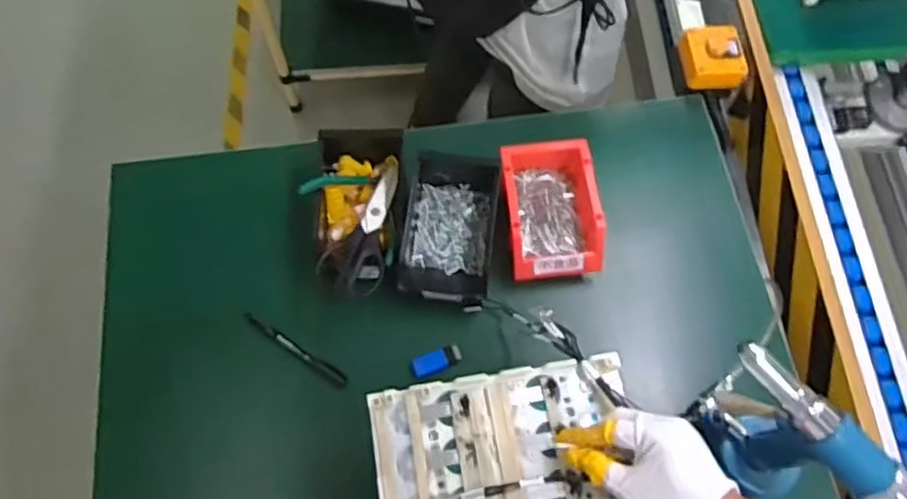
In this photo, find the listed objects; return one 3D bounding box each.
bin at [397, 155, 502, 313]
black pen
[{"bbox_3d":[0.000,-0.028,0.845,0.115,0.065,0.195,6,67,3],"label":"bin"},{"bbox_3d":[-0.186,0.117,0.802,0.147,0.007,0.017,31,70,12],"label":"black pen"}]

